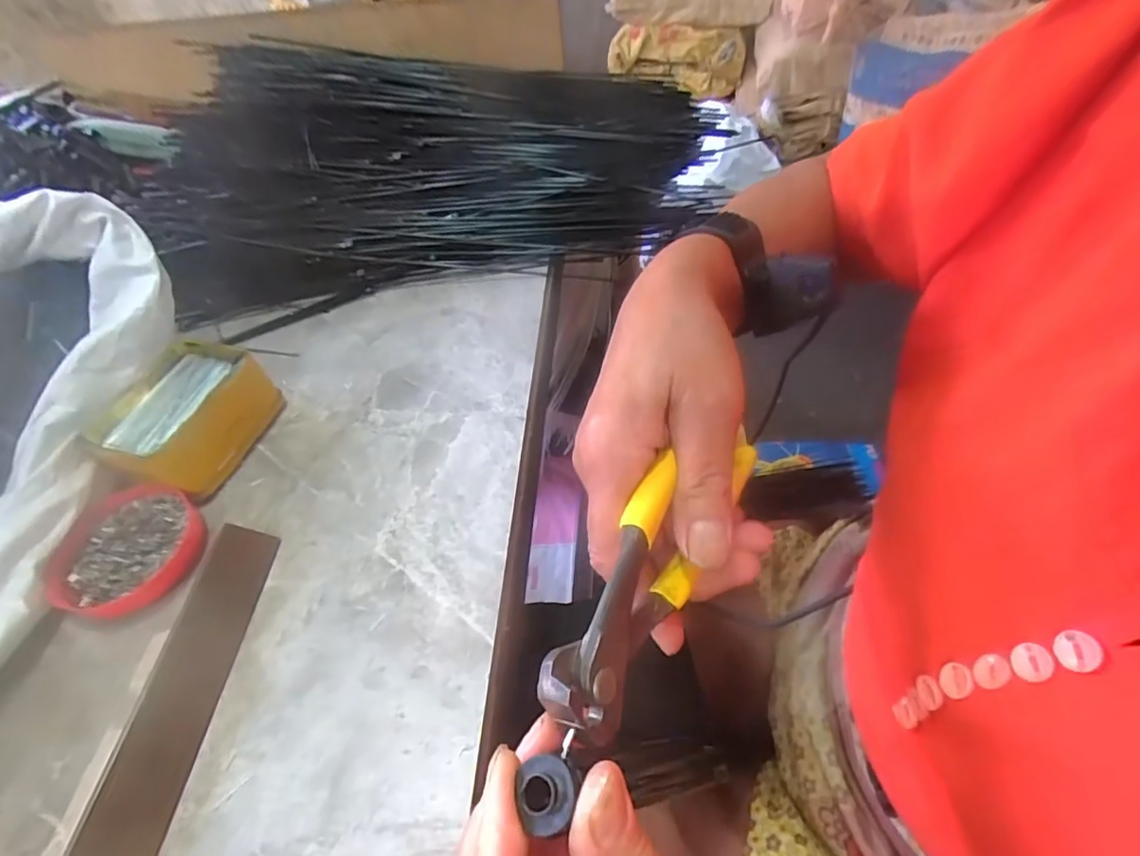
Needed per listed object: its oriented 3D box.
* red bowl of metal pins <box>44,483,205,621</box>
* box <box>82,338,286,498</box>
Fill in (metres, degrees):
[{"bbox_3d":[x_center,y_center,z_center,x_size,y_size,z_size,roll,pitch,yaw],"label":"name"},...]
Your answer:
[{"bbox_3d":[-0.294,0.082,0.382,0.084,0.026,0.088,-4,52,5],"label":"red bowl of metal pins"},{"bbox_3d":[-0.291,-0.008,0.432,0.088,0.053,0.116,10,54,16],"label":"box"}]

